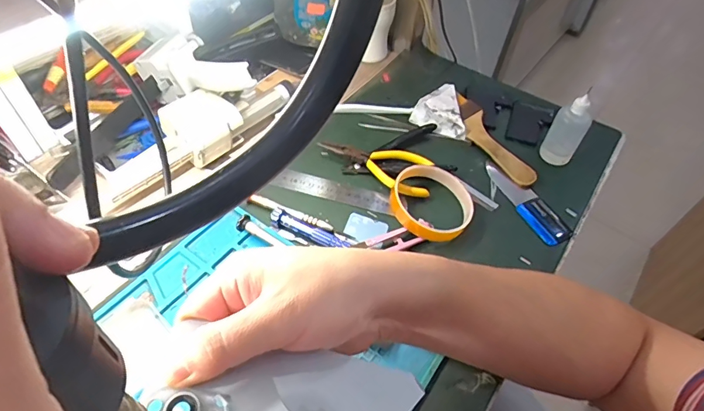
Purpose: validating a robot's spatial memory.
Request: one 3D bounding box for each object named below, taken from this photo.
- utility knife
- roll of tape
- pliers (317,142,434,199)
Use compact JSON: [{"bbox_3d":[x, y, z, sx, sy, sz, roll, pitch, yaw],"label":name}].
[{"bbox_3d":[0.185,-0.007,0.481,0.031,0.008,0.118,-21,56,-21],"label":"utility knife"},{"bbox_3d":[0.079,-0.003,0.451,0.081,0.026,0.084,3,51,-4],"label":"roll of tape"},{"bbox_3d":[0.028,-0.047,0.490,0.127,0.019,0.055,23,53,12],"label":"pliers"}]

